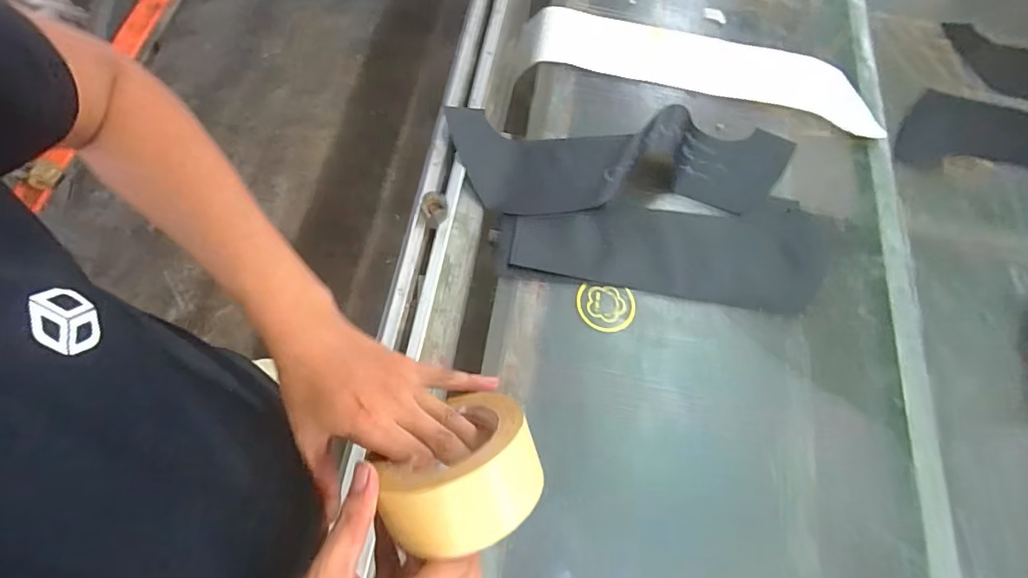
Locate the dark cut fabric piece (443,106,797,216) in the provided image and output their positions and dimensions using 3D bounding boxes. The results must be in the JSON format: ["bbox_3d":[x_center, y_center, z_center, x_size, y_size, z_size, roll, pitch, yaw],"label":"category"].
[{"bbox_3d":[0.174,-0.196,0.783,0.539,0.066,0.171,3,66,-4],"label":"dark cut fabric piece"}]

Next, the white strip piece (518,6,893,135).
[{"bbox_3d":[0.307,-0.380,0.874,0.585,0.022,0.159,12,66,0],"label":"white strip piece"}]

